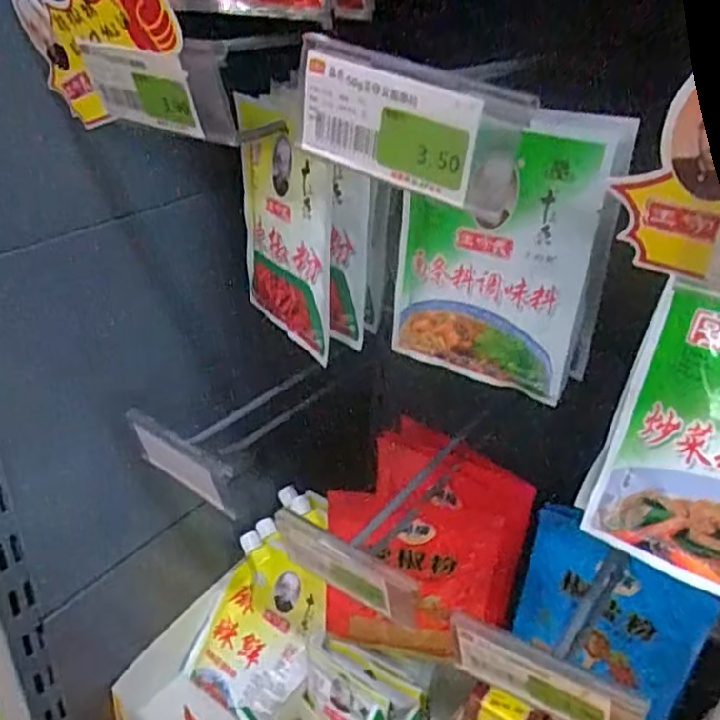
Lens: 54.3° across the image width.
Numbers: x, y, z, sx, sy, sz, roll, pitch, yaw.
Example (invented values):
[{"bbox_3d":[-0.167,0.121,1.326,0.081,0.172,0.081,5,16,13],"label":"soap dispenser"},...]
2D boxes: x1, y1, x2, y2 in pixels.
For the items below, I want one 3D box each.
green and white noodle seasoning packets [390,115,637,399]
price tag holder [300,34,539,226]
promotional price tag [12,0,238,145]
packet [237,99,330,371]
[{"bbox_3d":[0.074,-0.060,0.388,0.112,0.154,0.017,25,38,30],"label":"green and white noodle seasoning packets"},{"bbox_3d":[0.017,-0.090,0.271,0.096,0.047,0.015,25,38,30],"label":"price tag holder"},{"bbox_3d":[-0.122,-0.151,0.345,0.145,0.085,0.010,18,54,34],"label":"promotional price tag"},{"bbox_3d":[-0.055,-0.085,0.460,0.016,0.148,0.104,-21,37,-32],"label":"packet"}]

